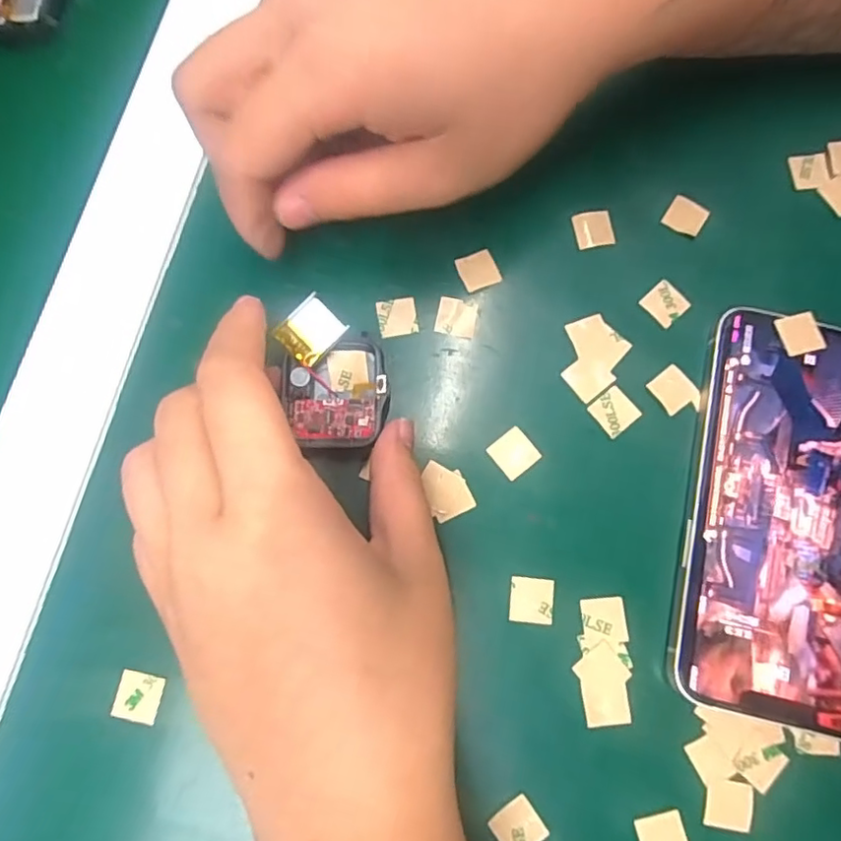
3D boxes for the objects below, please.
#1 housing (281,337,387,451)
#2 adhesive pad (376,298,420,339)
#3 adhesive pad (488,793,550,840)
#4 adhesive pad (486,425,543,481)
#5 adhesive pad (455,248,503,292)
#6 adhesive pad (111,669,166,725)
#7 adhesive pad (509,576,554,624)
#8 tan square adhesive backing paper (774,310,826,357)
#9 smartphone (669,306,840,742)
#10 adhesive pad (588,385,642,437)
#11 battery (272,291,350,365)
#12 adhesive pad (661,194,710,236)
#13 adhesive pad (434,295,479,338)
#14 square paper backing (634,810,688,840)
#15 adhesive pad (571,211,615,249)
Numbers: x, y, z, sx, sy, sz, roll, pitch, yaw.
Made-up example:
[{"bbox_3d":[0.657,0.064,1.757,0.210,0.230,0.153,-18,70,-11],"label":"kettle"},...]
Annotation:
[{"bbox_3d":[-0.032,-0.011,0.221,0.038,0.010,0.042,0,78,0],"label":"housing"},{"bbox_3d":[-0.009,-0.041,0.234,0.015,0.004,0.015,-9,78,-2],"label":"adhesive pad"},{"bbox_3d":[0.033,0.134,0.196,0.015,0.004,0.015,-36,80,-7],"label":"adhesive pad"},{"bbox_3d":[0.035,0.012,0.222,0.015,0.004,0.015,-37,80,-7],"label":"adhesive pad"},{"bbox_3d":[0.023,-0.061,0.238,0.015,0.004,0.015,-20,78,-4],"label":"adhesive pad"},{"bbox_3d":[-0.097,0.094,0.204,0.015,0.004,0.015,11,78,2],"label":"adhesive pad"},{"bbox_3d":[0.040,0.064,0.211,0.015,0.004,0.015,6,78,1],"label":"adhesive pad"},{"bbox_3d":[0.145,-0.033,0.227,0.016,0.004,0.016,-15,77,-1],"label":"tan square adhesive backing paper"},{"bbox_3d":[0.134,0.033,0.215,0.071,0.009,0.141,13,78,3],"label":"smartphone"},{"bbox_3d":[0.074,-0.004,0.226,0.015,0.004,0.015,-38,80,-8],"label":"adhesive pad"},{"bbox_3d":[-0.040,-0.033,0.217,0.019,0.004,0.021,44,88,3],"label":"battery"},{"bbox_3d":[0.109,-0.084,0.246,0.016,0.004,0.016,31,76,8],"label":"adhesive pad"},{"bbox_3d":[0.014,-0.041,0.234,0.015,0.004,0.015,12,78,3],"label":"adhesive pad"},{"bbox_3d":[0.080,0.138,0.196,0.015,0.004,0.015,-14,78,-3],"label":"square paper backing"},{"bbox_3d":[0.071,-0.078,0.242,0.015,0.004,0.015,-10,78,-2],"label":"adhesive pad"}]

